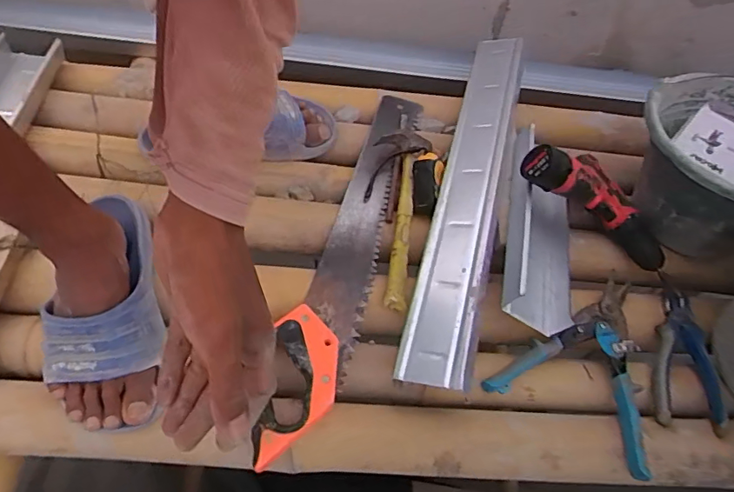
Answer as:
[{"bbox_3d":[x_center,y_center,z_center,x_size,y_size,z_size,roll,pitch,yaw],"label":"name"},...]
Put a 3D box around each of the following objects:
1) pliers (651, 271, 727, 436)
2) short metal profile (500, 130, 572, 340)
[{"bbox_3d":[0.407,0.141,0.644,0.096,0.048,0.190,16,57,6],"label":"pliers"},{"bbox_3d":[0.224,-0.030,0.678,0.086,0.058,0.306,12,57,4],"label":"short metal profile"}]

